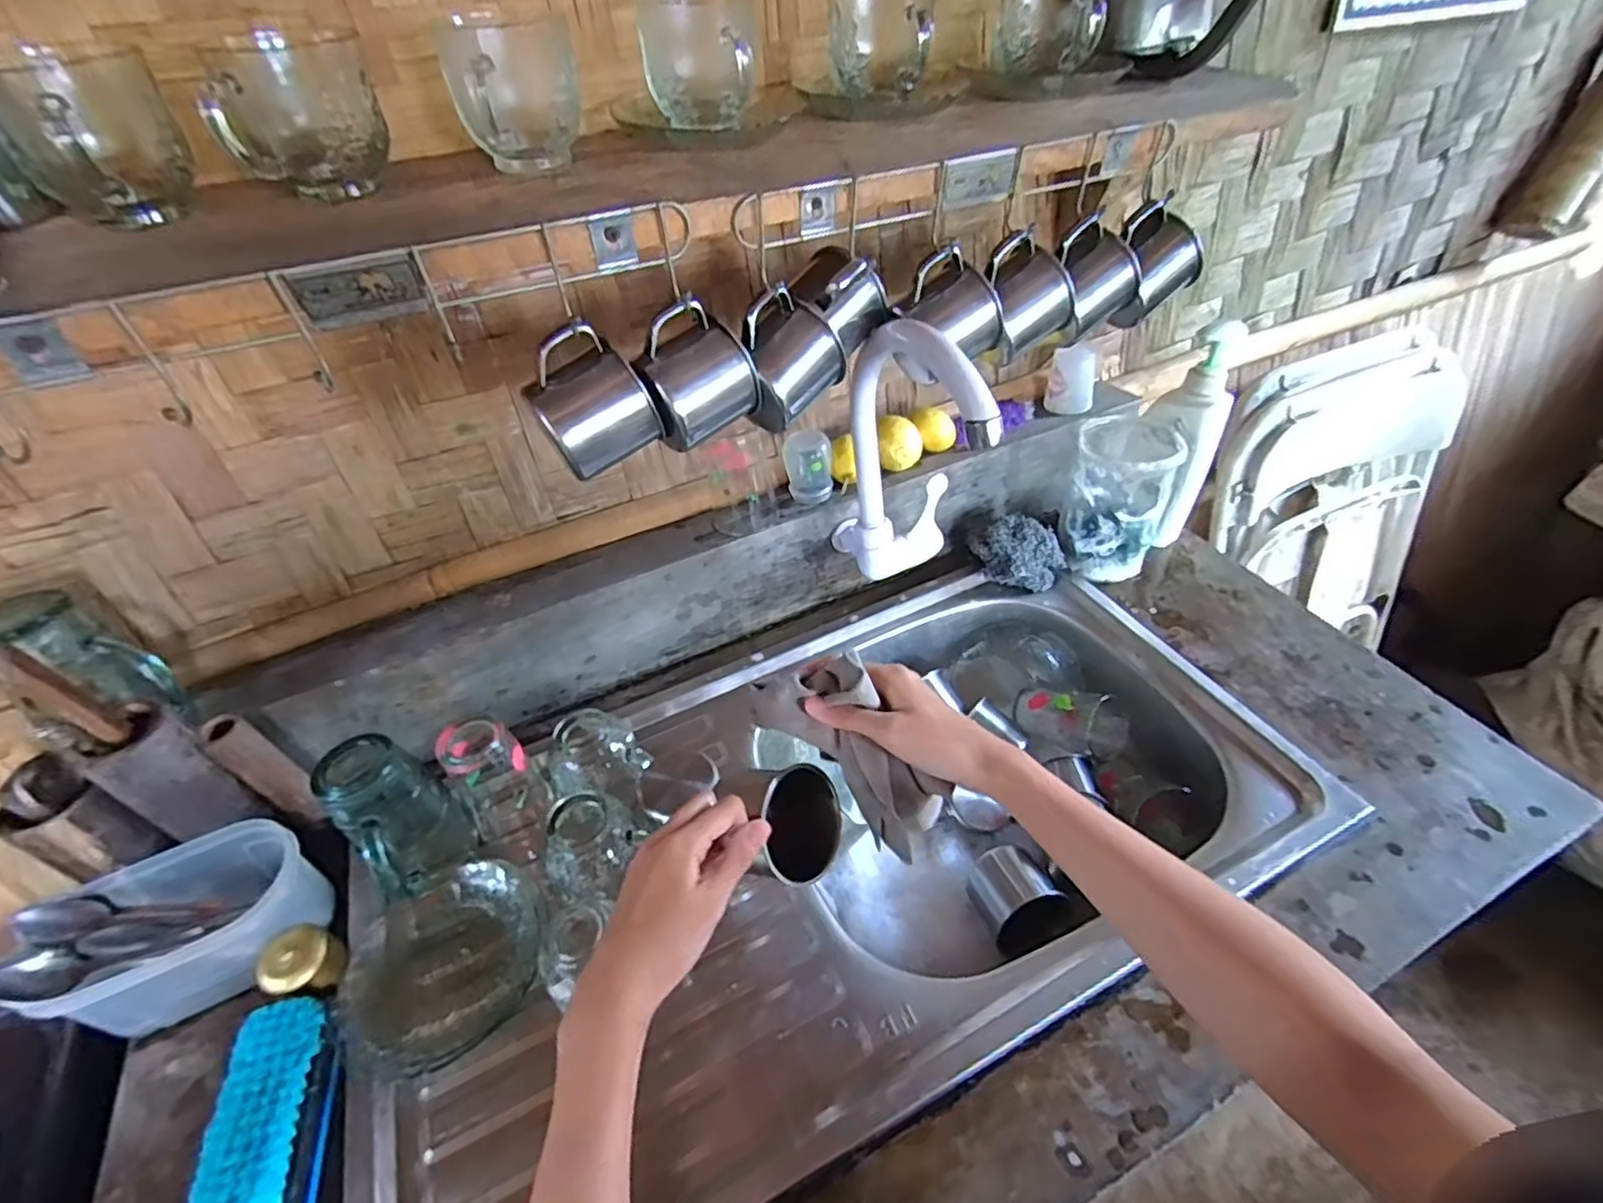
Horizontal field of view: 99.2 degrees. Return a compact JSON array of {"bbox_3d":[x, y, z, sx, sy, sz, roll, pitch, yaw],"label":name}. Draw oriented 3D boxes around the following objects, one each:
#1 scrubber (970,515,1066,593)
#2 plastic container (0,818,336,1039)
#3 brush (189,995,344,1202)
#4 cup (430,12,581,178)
[{"bbox_3d":[0.239,-0.051,0.757,0.090,0.069,0.054,32,55,31],"label":"scrubber"},{"bbox_3d":[-0.449,0.236,0.513,0.150,0.083,0.102,-22,48,-17],"label":"plastic container"},{"bbox_3d":[-0.333,0.327,0.434,0.060,0.039,0.128,-10,45,-5],"label":"brush"},{"bbox_3d":[-0.176,-0.312,0.424,0.073,0.077,0.080,-17,46,-13],"label":"cup"}]

